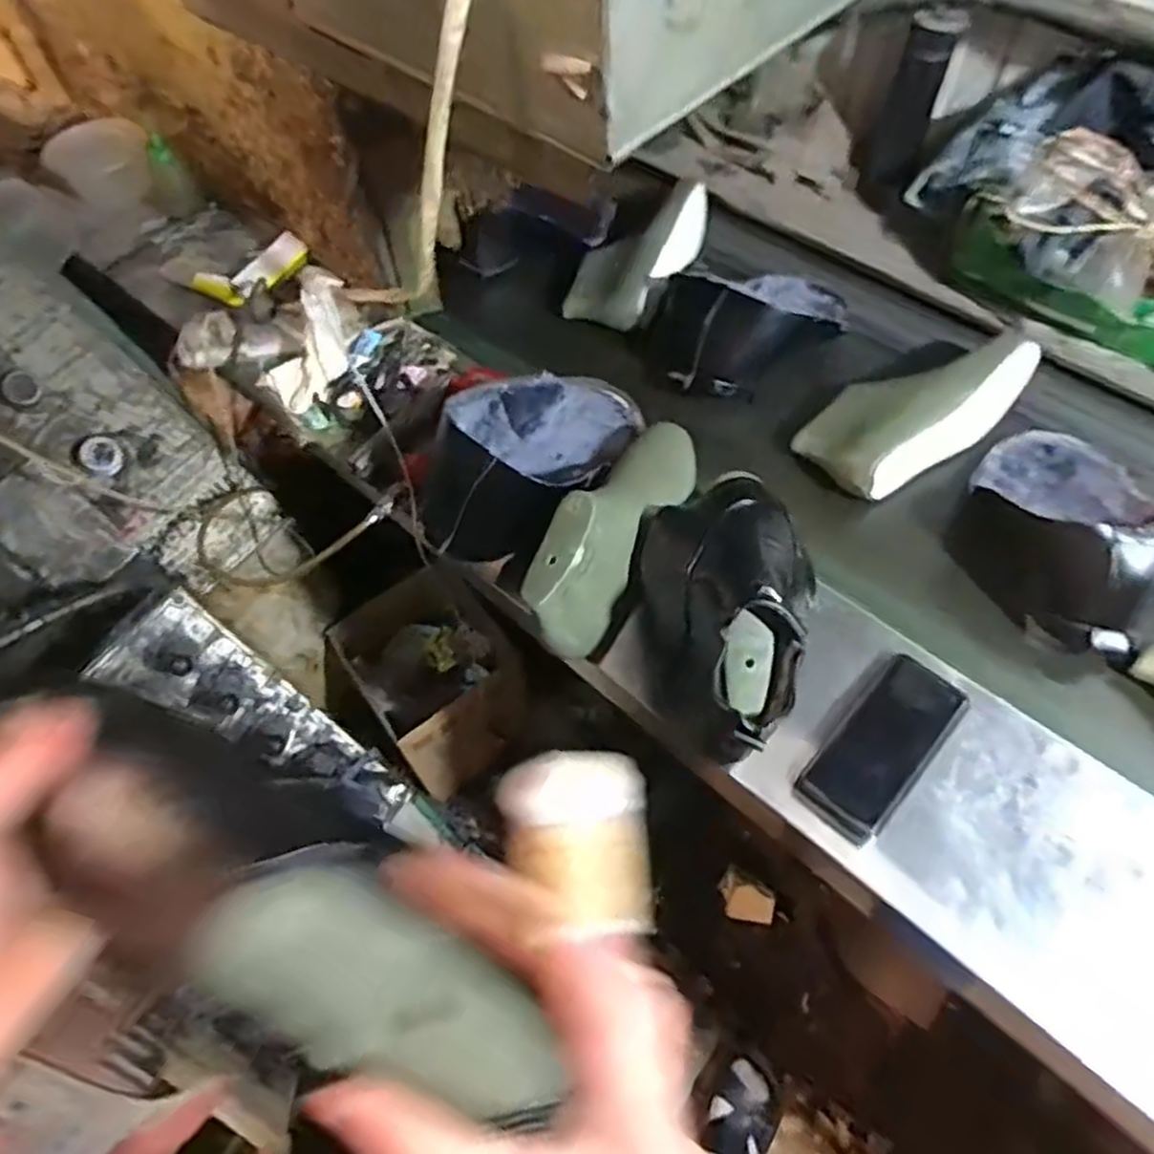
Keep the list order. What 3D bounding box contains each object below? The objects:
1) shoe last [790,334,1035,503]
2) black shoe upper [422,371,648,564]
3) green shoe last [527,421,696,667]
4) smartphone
[{"bbox_3d":[0.401,-0.203,0.894,0.292,0.090,0.128,-28,62,-12],"label":"shoe last"},{"bbox_3d":[-0.035,-0.137,0.832,0.165,0.126,0.303,27,46,18],"label":"black shoe upper"},{"bbox_3d":[0.041,-0.061,0.729,0.084,0.102,0.278,22,63,15],"label":"green shoe last"},{"bbox_3d":[0.278,0.154,0.696,0.077,0.015,0.172,37,78,22],"label":"smartphone"}]

